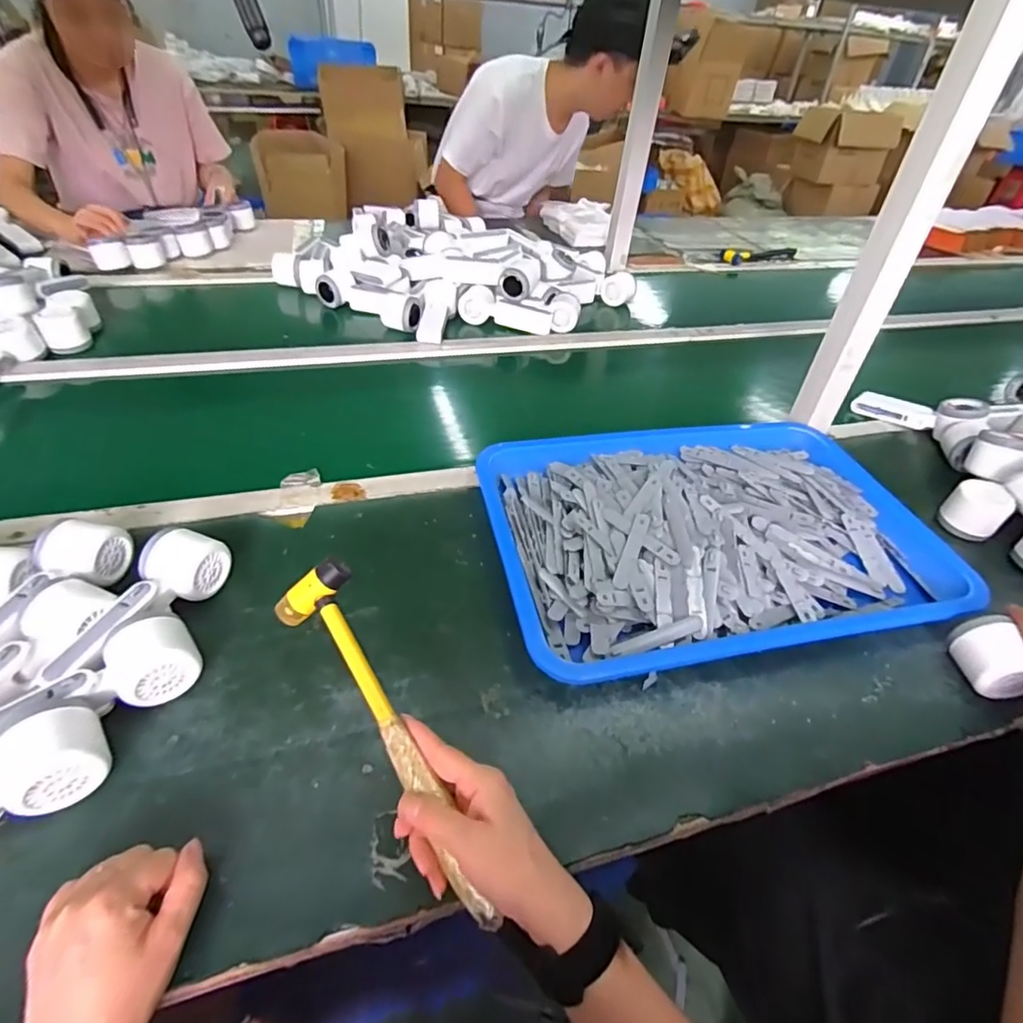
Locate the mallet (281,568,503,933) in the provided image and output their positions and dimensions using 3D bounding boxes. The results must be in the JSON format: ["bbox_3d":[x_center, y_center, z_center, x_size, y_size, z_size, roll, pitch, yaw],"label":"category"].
[{"bbox_3d":[-0.088,0.156,0.395,0.050,0.041,0.264,-24,68,-29],"label":"mallet"}]

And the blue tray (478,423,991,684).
[{"bbox_3d":[0.216,0.008,0.633,0.480,0.054,0.351,-6,43,-12],"label":"blue tray"}]

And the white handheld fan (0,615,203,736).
[{"bbox_3d":[-0.325,0.135,0.414,0.168,0.054,0.051,-29,52,-33],"label":"white handheld fan"}]

